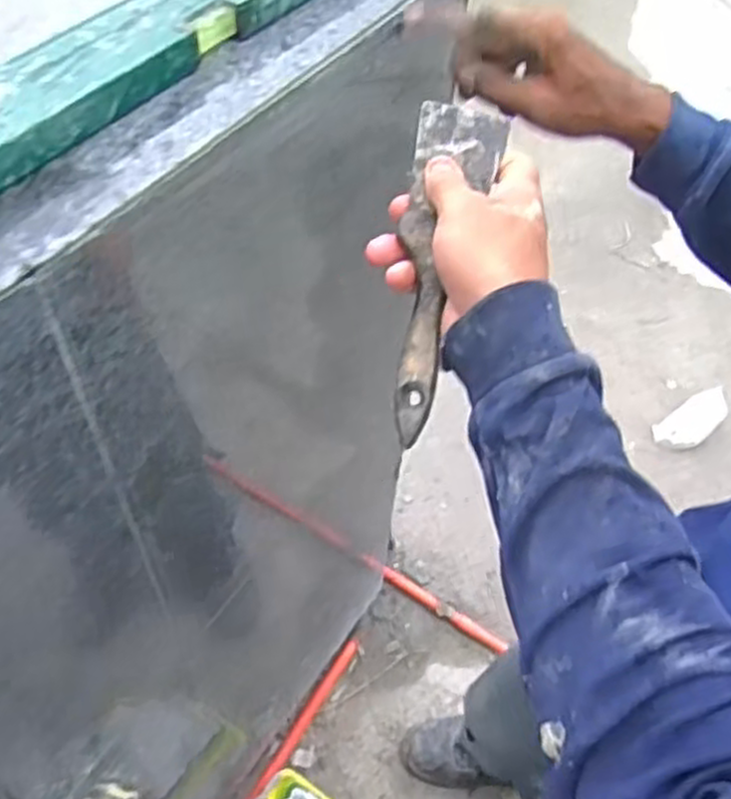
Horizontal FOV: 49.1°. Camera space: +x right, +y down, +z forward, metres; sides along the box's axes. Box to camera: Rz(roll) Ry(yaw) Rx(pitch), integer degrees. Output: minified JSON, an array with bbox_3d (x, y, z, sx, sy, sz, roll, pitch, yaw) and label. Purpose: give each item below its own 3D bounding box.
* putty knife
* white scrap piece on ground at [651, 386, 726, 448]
[{"bbox_3d":[0.041,-0.074,0.438,0.049,0.009,0.198,9,76,3],"label":"putty knife"},{"bbox_3d":[0.750,0.047,1.827,0.180,0.034,0.088,-36,60,0],"label":"white scrap piece on ground"}]

